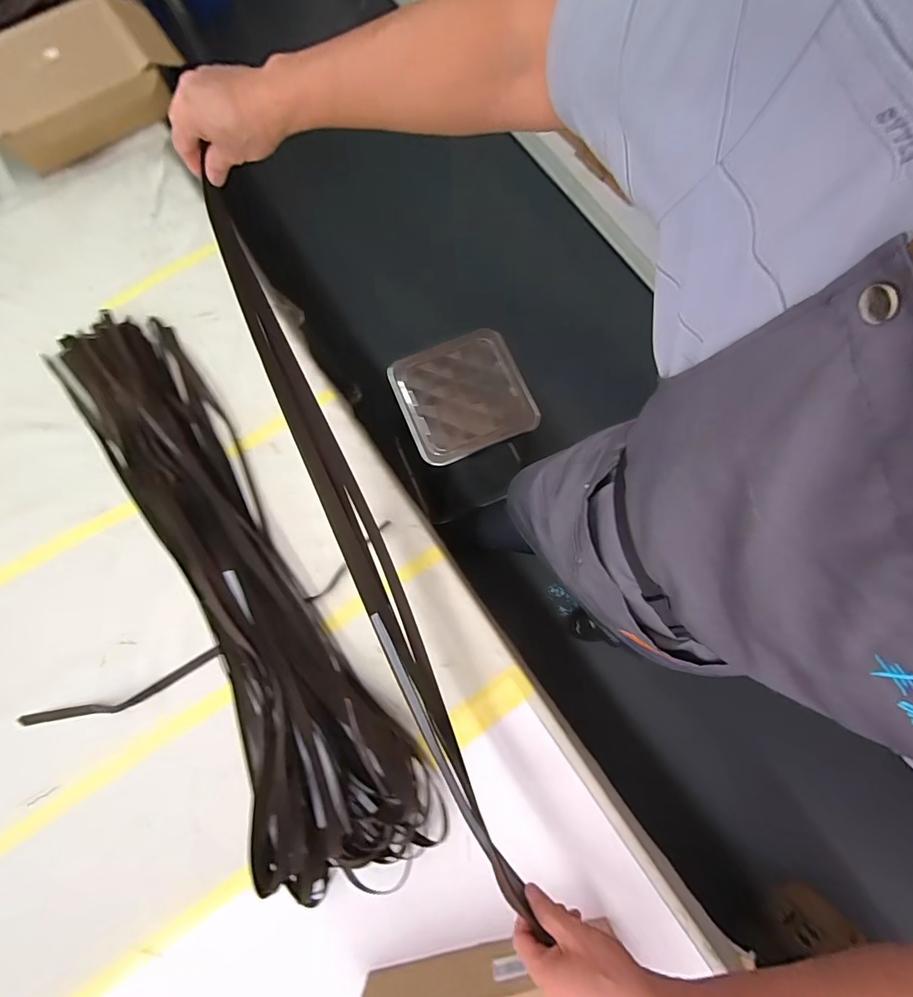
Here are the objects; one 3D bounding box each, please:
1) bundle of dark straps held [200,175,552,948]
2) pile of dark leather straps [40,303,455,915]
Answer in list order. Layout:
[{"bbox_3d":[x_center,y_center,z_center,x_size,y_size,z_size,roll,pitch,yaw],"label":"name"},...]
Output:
[{"bbox_3d":[-0.117,0.044,0.479,0.042,0.114,0.775,-24,88,-7],"label":"bundle of dark straps held"},{"bbox_3d":[-0.369,0.090,0.649,0.214,0.070,0.992,-31,79,-8],"label":"pile of dark leather straps"}]

